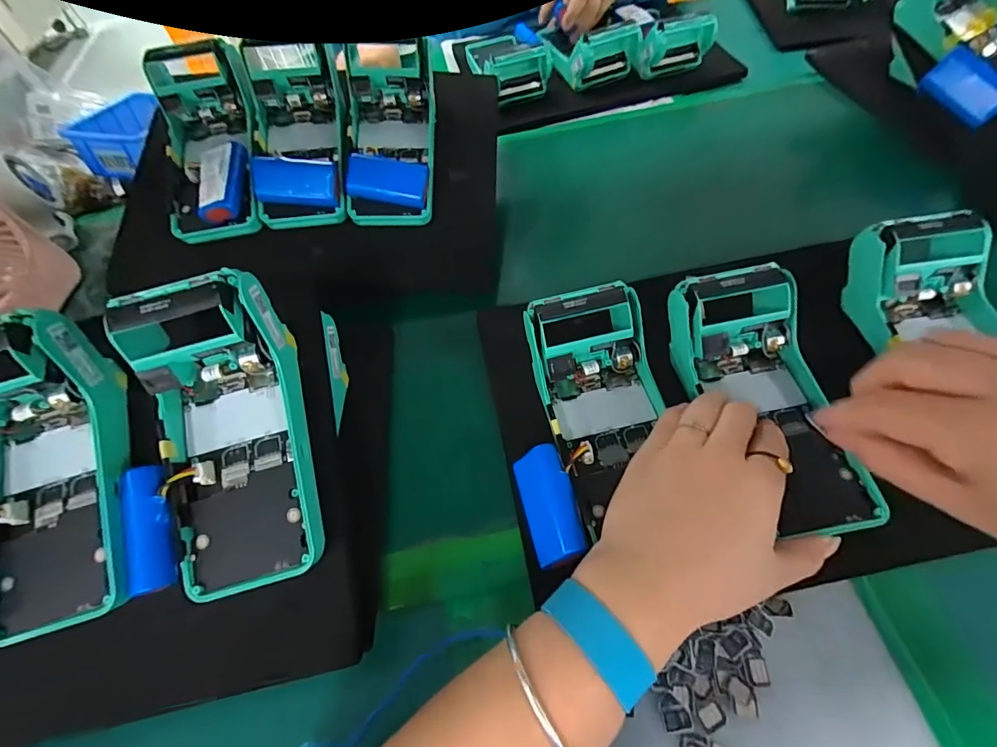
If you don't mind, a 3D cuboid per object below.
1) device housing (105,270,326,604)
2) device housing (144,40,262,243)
[{"bbox_3d":[-0.155,0.033,0.264,0.080,0.060,0.171,-11,94,-6],"label":"device housing"},{"bbox_3d":[-0.254,-0.194,0.403,0.086,0.059,0.158,-13,82,-8],"label":"device housing"}]

